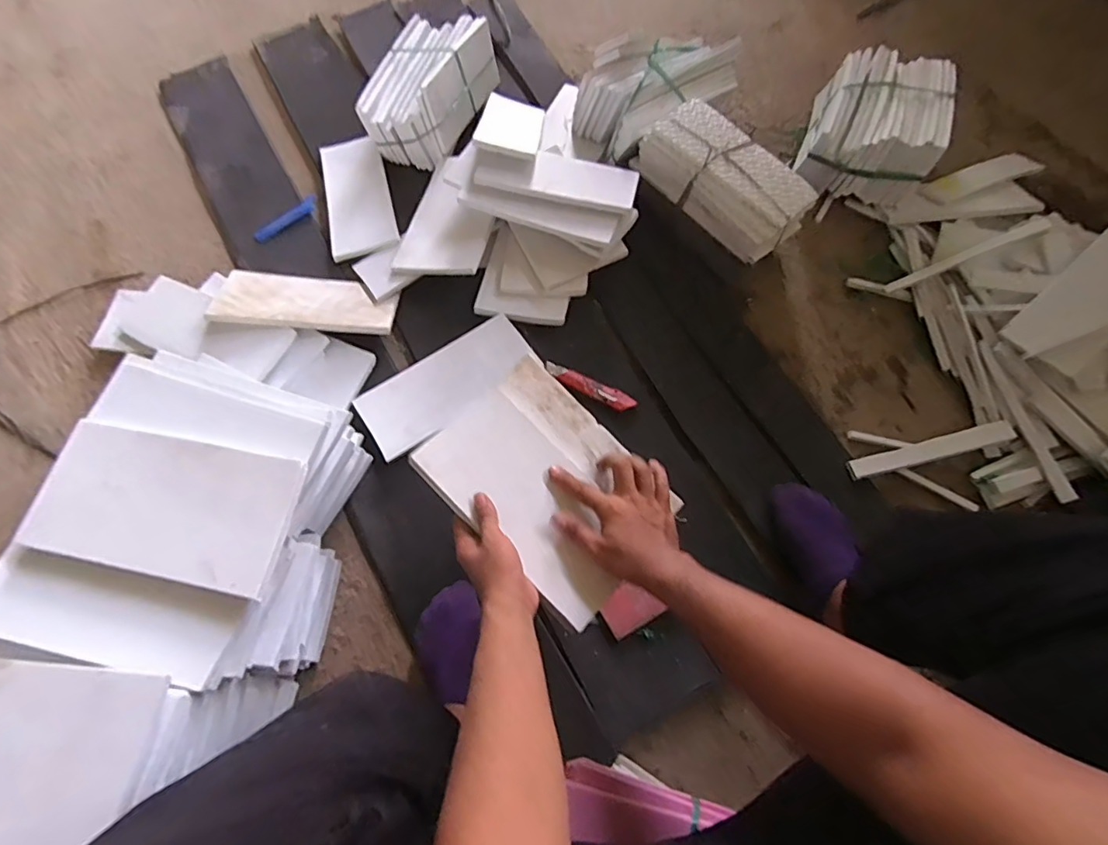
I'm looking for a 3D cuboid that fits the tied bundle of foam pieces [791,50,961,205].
[{"bbox_3d":[0.610,-0.572,1.028,0.216,0.143,0.291,25,71,8],"label":"tied bundle of foam pieces"}]

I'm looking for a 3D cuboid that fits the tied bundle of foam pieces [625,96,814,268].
[{"bbox_3d":[0.297,-0.423,0.936,0.143,0.083,0.295,-38,74,-14],"label":"tied bundle of foam pieces"}]

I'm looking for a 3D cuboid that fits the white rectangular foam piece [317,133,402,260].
[{"bbox_3d":[-0.371,-0.428,1.014,0.120,0.018,0.250,-15,77,-5],"label":"white rectangular foam piece"}]

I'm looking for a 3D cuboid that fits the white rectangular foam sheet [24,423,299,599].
[{"bbox_3d":[-0.403,0.083,0.558,0.259,0.015,0.141,12,69,3],"label":"white rectangular foam sheet"}]

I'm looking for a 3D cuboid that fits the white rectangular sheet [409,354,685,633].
[{"bbox_3d":[-0.003,0.070,0.632,0.263,0.024,0.196,45,66,7],"label":"white rectangular sheet"}]

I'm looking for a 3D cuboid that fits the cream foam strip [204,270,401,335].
[{"bbox_3d":[-0.408,-0.206,0.901,0.278,0.018,0.126,3,53,-8],"label":"cream foam strip"}]

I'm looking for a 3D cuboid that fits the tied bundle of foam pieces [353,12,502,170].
[{"bbox_3d":[-0.247,-0.668,1.074,0.157,0.133,0.305,12,69,20],"label":"tied bundle of foam pieces"}]

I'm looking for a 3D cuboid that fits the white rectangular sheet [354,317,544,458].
[{"bbox_3d":[-0.172,-0.064,0.869,0.284,0.009,0.125,-33,68,-7],"label":"white rectangular sheet"}]

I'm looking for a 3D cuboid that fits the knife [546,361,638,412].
[{"bbox_3d":[0.058,-0.060,0.880,0.158,0.011,0.031,26,71,8],"label":"knife"}]

